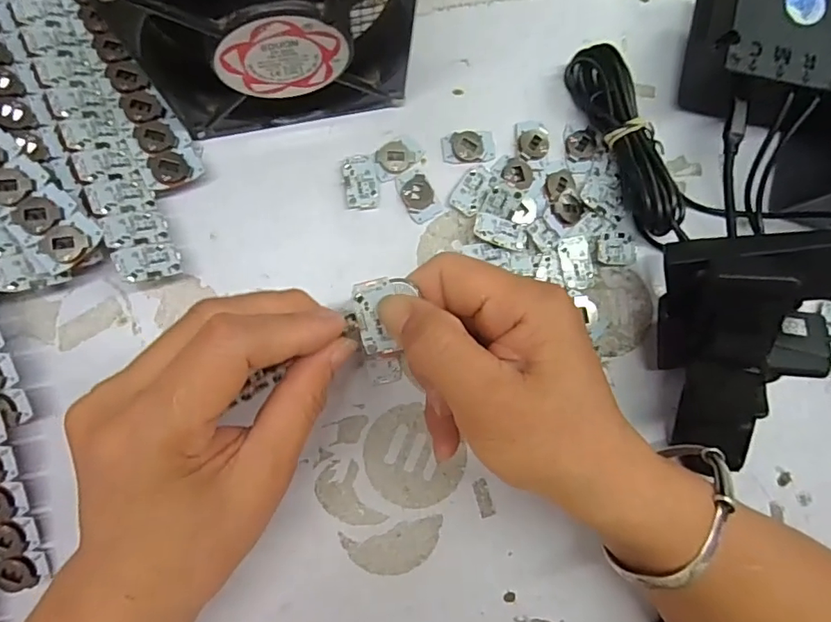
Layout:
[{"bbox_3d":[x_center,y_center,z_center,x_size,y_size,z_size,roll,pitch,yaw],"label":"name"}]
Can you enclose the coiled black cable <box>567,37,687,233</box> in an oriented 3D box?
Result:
[{"bbox_3d":[0.117,-0.096,0.293,0.025,0.034,0.111,-19,86,-7],"label":"coiled black cable"}]

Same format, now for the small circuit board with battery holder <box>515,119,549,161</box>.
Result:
[{"bbox_3d":[0.068,-0.100,0.303,0.018,0.006,0.025,1,84,-5],"label":"small circuit board with battery holder"}]

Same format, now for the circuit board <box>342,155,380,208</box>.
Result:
[{"bbox_3d":[-0.030,-0.072,0.292,0.019,0.004,0.029,-4,84,-6],"label":"circuit board"}]

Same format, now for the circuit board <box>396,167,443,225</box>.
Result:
[{"bbox_3d":[0.001,-0.066,0.294,0.018,0.004,0.029,-26,87,-8],"label":"circuit board"}]

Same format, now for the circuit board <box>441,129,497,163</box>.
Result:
[{"bbox_3d":[0.031,-0.094,0.300,0.031,0.006,0.018,-8,84,-6],"label":"circuit board"}]

